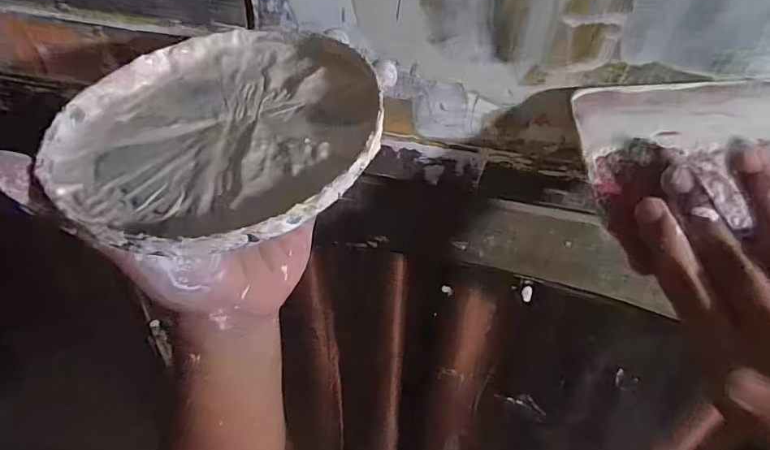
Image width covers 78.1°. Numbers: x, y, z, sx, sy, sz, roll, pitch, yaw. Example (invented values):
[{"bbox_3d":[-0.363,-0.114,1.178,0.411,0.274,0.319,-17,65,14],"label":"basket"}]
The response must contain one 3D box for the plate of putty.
[{"bbox_3d":[-0.077,-0.048,0.222,0.144,0.017,0.151,-5,48,6],"label":"plate of putty"}]

